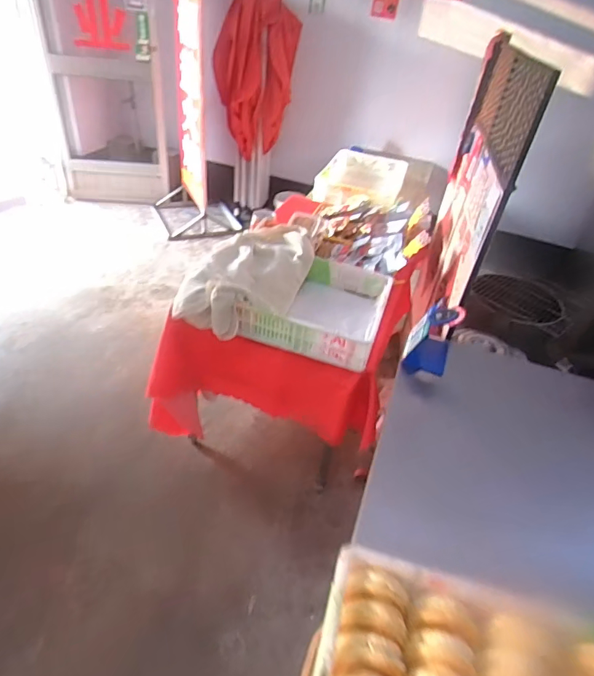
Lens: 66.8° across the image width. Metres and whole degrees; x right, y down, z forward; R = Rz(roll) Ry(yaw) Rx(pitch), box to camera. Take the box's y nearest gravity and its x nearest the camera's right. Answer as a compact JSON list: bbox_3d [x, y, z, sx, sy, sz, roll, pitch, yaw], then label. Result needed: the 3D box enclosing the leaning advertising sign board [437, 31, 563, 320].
[{"bbox_3d":[0.619,-0.564,1.588,0.035,0.788,1.045,14,40,6],"label":"leaning advertising sign board"}]

